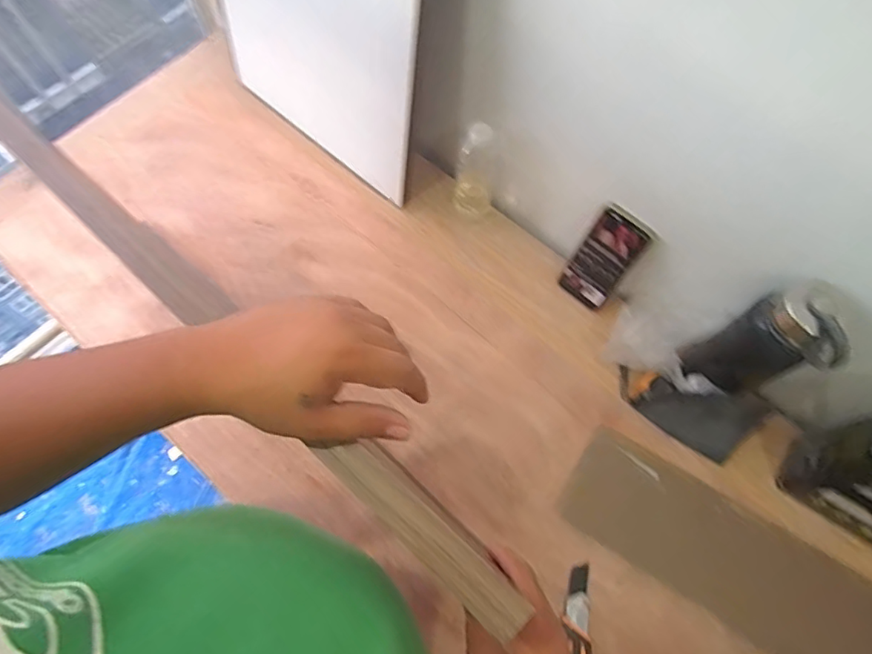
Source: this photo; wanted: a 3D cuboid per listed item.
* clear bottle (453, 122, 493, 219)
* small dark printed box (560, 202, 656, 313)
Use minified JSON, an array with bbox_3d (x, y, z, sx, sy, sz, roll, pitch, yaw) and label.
[{"bbox_3d":[0.061,-0.251,0.839,0.061,0.192,0.080,6,67,3],"label":"clear bottle"},{"bbox_3d":[0.244,-0.097,0.782,0.075,0.163,0.017,40,51,12],"label":"small dark printed box"}]

